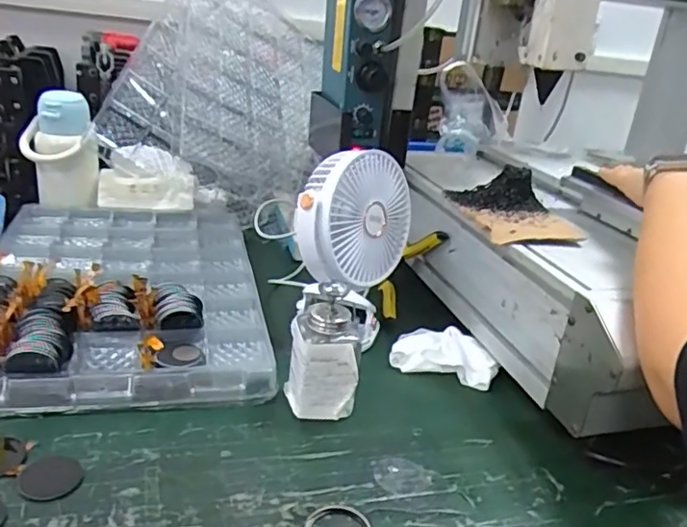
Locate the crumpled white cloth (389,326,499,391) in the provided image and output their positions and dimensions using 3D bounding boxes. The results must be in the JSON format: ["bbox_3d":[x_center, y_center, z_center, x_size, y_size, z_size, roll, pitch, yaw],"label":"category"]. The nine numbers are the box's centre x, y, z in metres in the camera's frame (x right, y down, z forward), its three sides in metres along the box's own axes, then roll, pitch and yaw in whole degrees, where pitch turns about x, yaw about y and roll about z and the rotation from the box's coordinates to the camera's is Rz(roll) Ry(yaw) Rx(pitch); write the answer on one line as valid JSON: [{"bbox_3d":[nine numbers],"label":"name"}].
[{"bbox_3d":[0.108,0.096,0.633,0.106,0.029,0.058,13,24,13],"label":"crumpled white cloth"}]

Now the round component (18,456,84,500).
[{"bbox_3d":[-0.210,0.153,0.428,0.040,0.004,0.042,6,23,-3],"label":"round component"}]

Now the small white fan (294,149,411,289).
[{"bbox_3d":[0.015,-0.048,0.655,0.053,0.150,0.148,14,45,45],"label":"small white fan"}]

